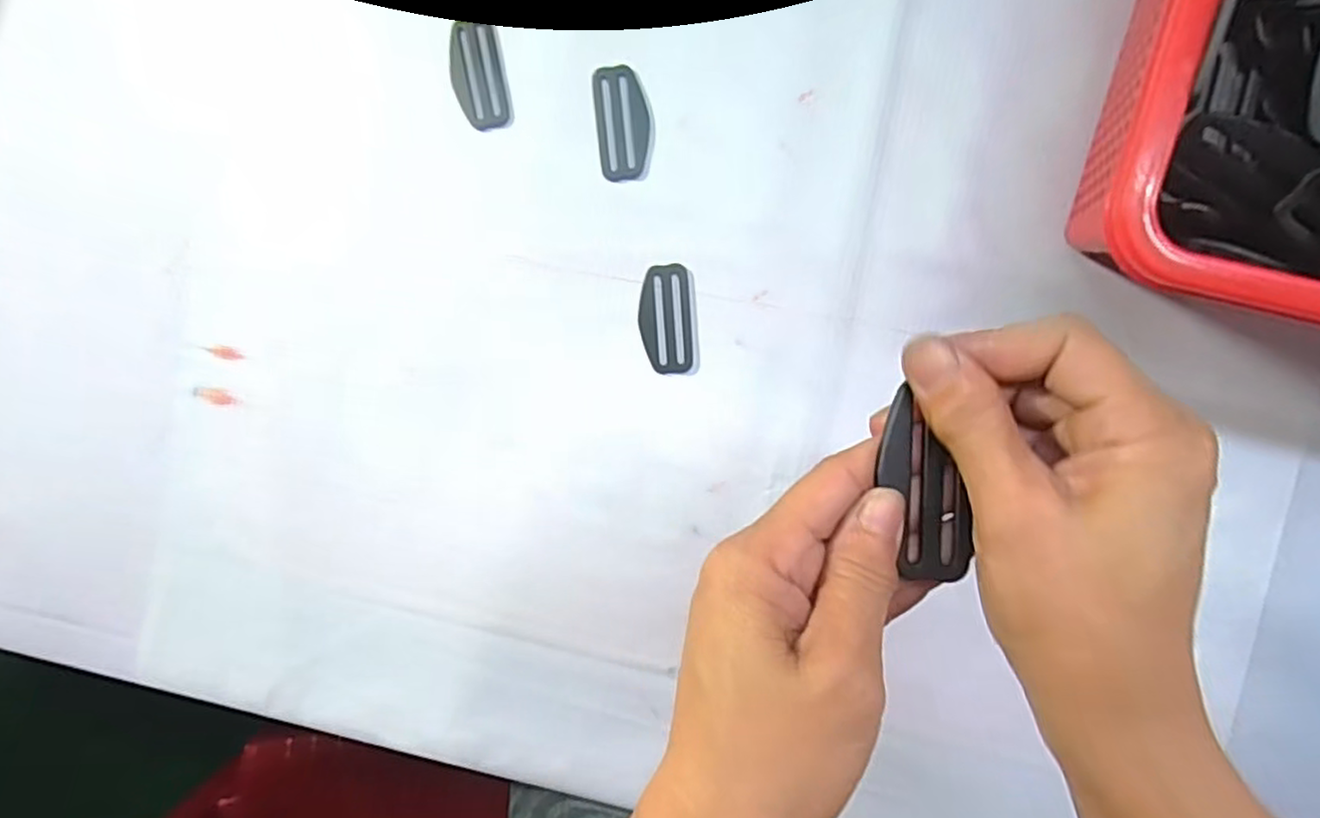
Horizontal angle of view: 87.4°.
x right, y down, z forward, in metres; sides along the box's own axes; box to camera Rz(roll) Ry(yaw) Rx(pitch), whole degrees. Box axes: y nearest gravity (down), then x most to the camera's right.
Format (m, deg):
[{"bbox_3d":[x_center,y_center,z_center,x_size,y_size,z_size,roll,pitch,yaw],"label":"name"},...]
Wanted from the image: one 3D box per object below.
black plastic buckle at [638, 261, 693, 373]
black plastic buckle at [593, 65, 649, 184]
[{"bbox_3d":[0.003,-0.050,0.387,0.029,0.004,0.060,-3,95,8],"label":"black plastic buckle"},{"bbox_3d":[-0.021,-0.158,0.379,0.030,0.004,0.061,-4,95,8],"label":"black plastic buckle"}]

